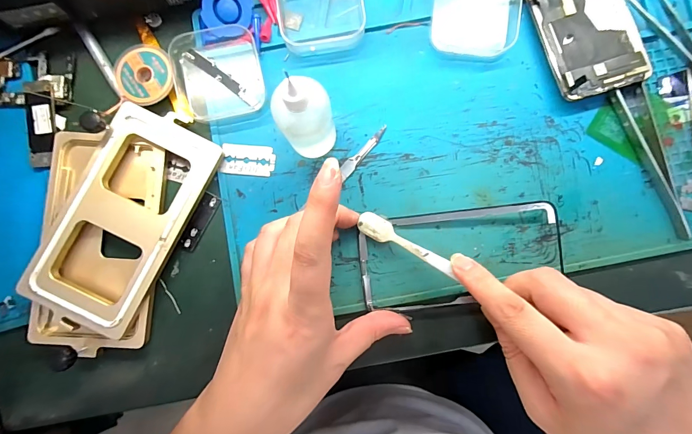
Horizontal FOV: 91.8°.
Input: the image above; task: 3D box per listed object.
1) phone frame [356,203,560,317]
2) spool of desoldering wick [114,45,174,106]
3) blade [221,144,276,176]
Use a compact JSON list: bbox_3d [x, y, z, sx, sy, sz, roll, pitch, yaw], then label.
[{"bbox_3d":[0.082,0.030,0.242,0.143,0.010,0.070,-7,86,1],"label":"phone frame"},{"bbox_3d":[-0.152,-0.107,0.251,0.045,0.008,0.043,0,86,2],"label":"spool of desoldering wick"},{"bbox_3d":[-0.074,-0.043,0.253,0.039,0.004,0.023,5,82,-1],"label":"blade"}]

